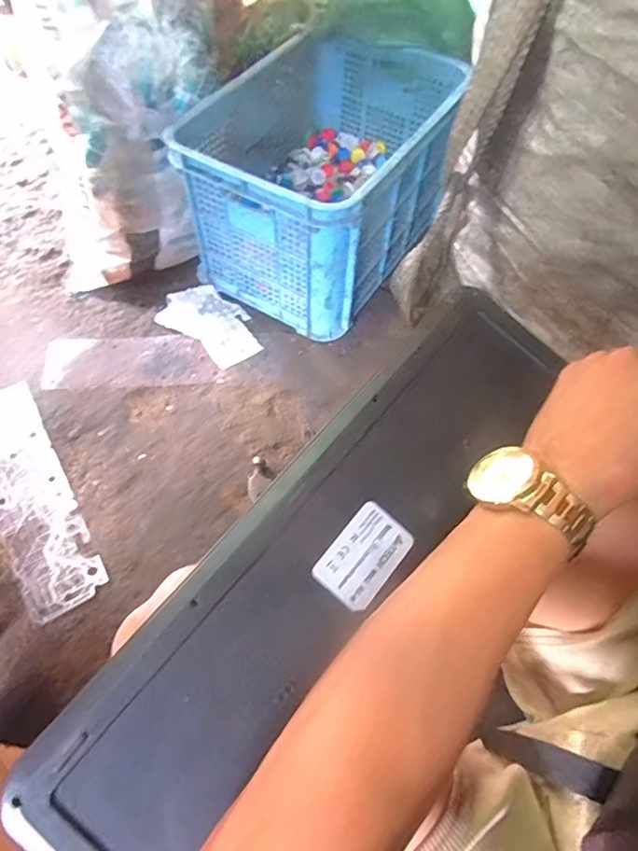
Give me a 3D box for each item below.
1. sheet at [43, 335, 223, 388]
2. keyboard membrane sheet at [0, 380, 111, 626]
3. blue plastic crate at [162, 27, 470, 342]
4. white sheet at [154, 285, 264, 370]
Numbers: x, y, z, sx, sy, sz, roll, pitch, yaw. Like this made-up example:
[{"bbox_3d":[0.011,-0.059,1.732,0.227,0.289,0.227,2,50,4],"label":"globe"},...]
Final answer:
[{"bbox_3d":[-0.345,-0.121,0.979,0.299,0.010,0.105,-2,65,-12],"label":"sheet"},{"bbox_3d":[-0.449,0.102,0.811,0.111,0.007,0.396,-26,67,-20],"label":"keyboard membrane sheet"},{"bbox_3d":[0.000,-0.469,1.037,0.387,0.319,0.495,20,59,8],"label":"blue plastic crate"},{"bbox_3d":[-0.200,-0.198,1.006,0.195,0.024,0.125,34,62,16],"label":"white sheet"}]

